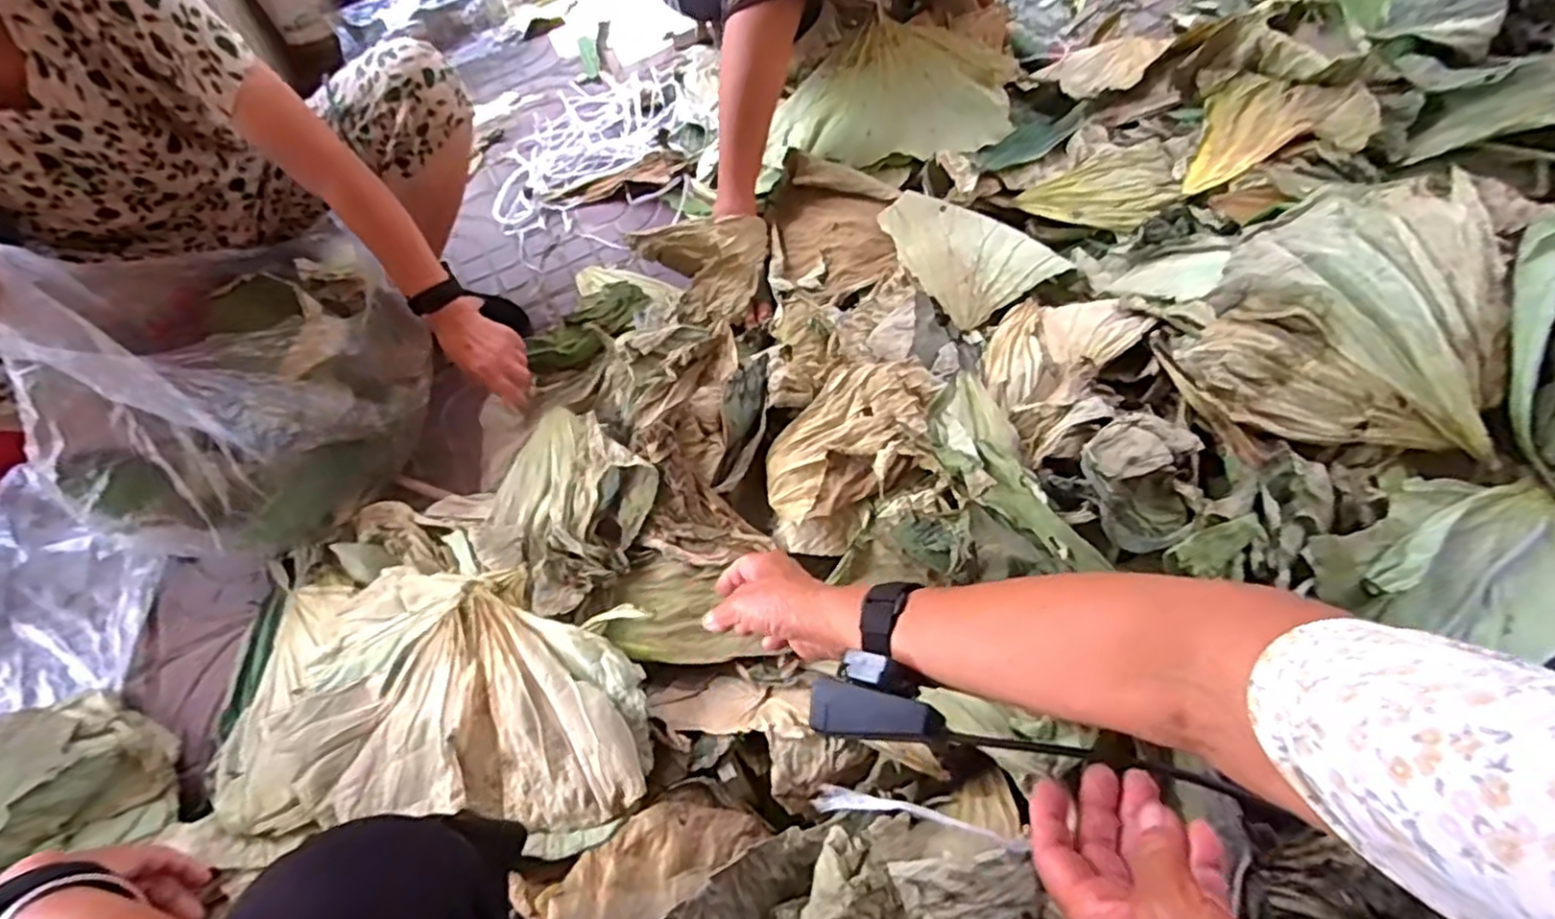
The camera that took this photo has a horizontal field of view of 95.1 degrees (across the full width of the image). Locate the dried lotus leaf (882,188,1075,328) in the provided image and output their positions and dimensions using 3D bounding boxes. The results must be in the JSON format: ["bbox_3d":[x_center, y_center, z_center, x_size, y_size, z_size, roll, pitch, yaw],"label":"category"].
[{"bbox_3d":[0.243,-0.283,0.930,0.158,0.019,0.233,-26,60,-11],"label":"dried lotus leaf"}]

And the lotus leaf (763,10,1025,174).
[{"bbox_3d":[0.177,-0.570,1.096,0.365,0.081,0.310,5,59,8],"label":"lotus leaf"}]

